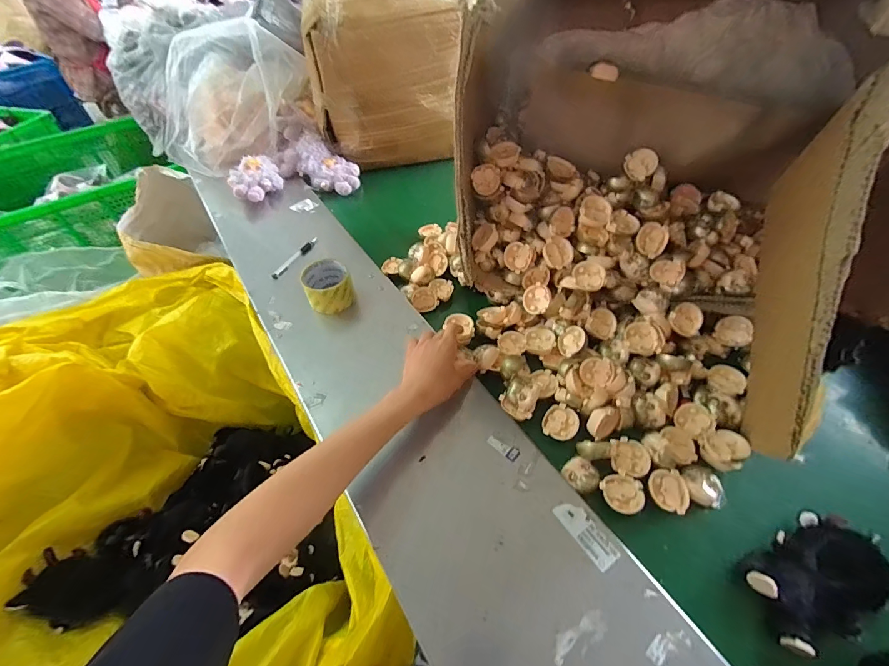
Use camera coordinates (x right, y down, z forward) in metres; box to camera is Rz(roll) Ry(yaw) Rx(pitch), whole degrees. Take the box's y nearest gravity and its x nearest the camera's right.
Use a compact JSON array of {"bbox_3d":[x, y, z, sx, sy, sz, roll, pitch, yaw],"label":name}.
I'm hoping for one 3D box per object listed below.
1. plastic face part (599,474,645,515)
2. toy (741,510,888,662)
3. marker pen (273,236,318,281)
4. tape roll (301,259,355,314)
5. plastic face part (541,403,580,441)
[{"bbox_3d":[0.225,0.206,0.487,0.052,0.016,0.045,13,52,13],"label":"plastic face part"},{"bbox_3d":[0.412,0.266,0.418,0.167,0.050,0.088,-22,53,-15],"label":"toy"},{"bbox_3d":[-0.306,-0.157,0.785,0.016,0.010,0.136,20,54,18],"label":"marker pen"},{"bbox_3d":[-0.210,-0.082,0.695,0.082,0.067,0.087,-21,53,-15],"label":"tape roll"},{"bbox_3d":[0.167,0.131,0.551,0.046,0.023,0.050,20,64,13],"label":"plastic face part"}]

